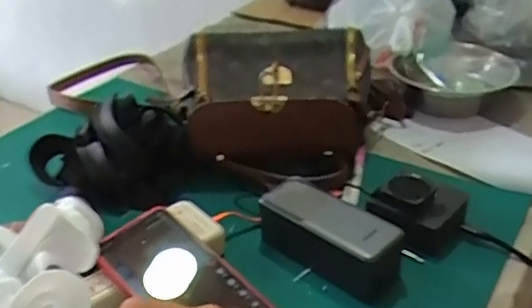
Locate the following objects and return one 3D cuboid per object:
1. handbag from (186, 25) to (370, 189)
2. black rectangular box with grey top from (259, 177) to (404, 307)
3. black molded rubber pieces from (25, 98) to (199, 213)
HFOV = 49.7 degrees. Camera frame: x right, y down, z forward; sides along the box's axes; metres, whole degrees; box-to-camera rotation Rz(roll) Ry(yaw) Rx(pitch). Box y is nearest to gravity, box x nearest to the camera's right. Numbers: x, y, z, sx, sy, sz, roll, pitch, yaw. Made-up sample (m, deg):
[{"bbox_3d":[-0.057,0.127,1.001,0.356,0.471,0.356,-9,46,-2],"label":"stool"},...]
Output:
[{"bbox_3d":[0.013,-0.063,0.650,0.199,0.094,0.203,-3,32,-3],"label":"handbag"},{"bbox_3d":[0.056,0.071,0.507,0.132,0.052,0.056,27,41,37],"label":"black rectangular box with grey top"},{"bbox_3d":[-0.169,-0.004,0.616,0.126,0.079,0.135,-25,39,-33],"label":"black molded rubber pieces"}]

